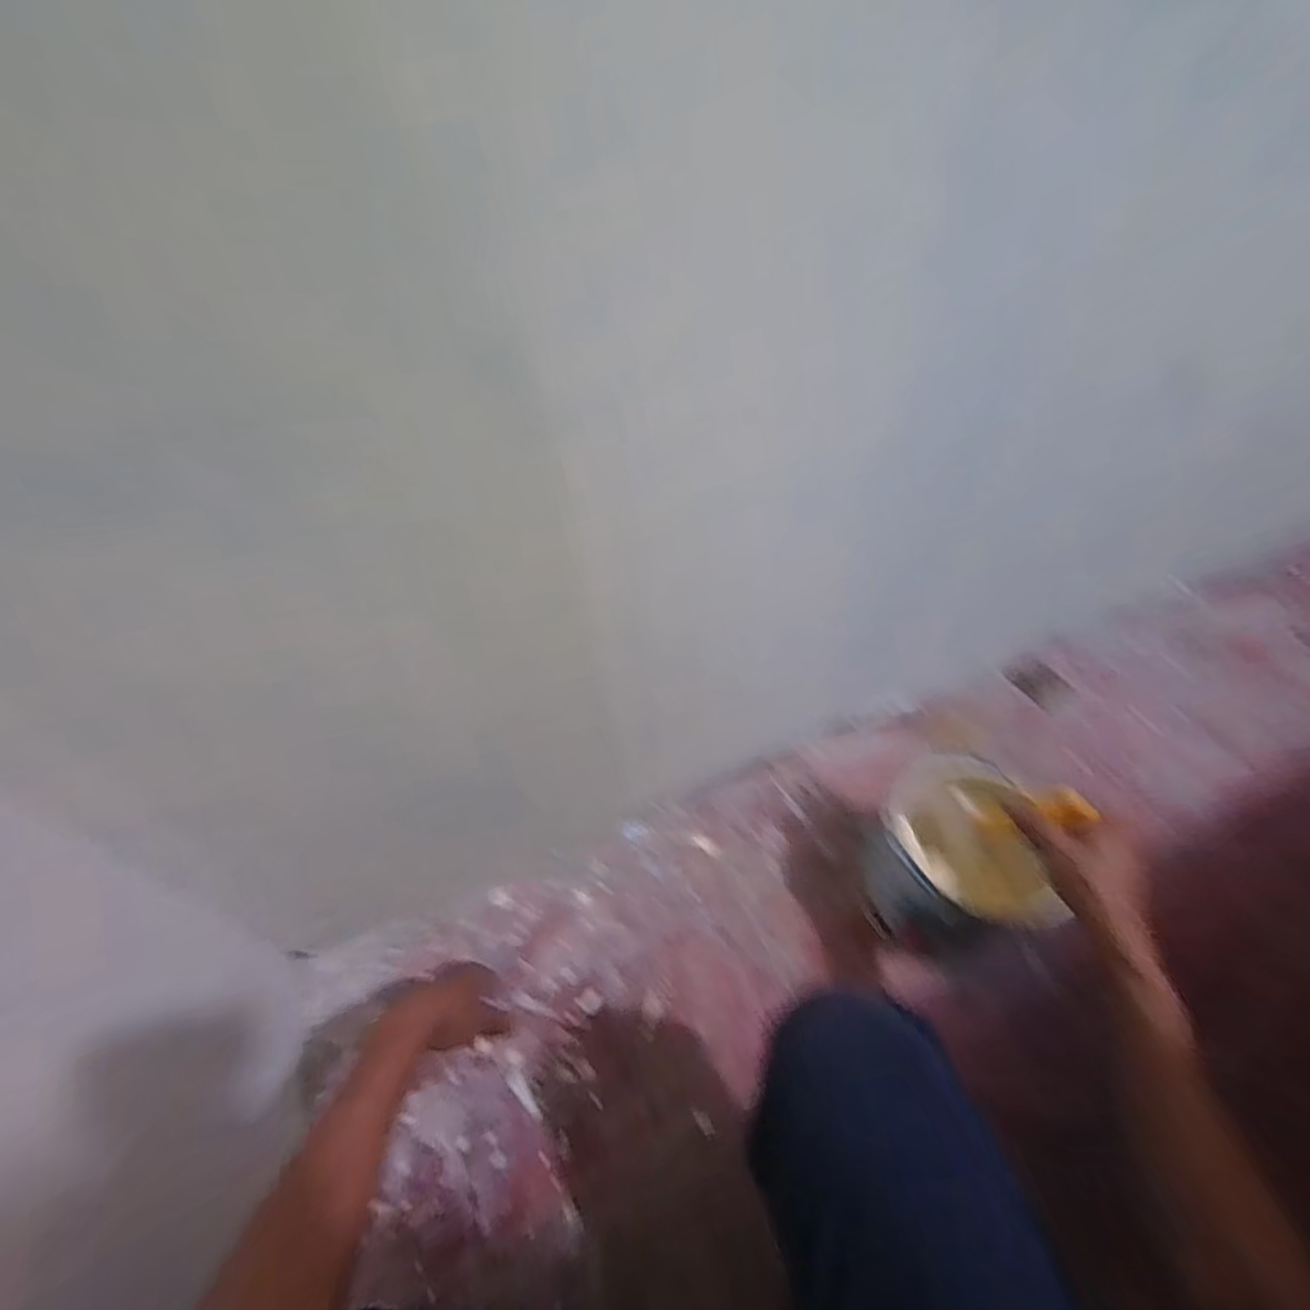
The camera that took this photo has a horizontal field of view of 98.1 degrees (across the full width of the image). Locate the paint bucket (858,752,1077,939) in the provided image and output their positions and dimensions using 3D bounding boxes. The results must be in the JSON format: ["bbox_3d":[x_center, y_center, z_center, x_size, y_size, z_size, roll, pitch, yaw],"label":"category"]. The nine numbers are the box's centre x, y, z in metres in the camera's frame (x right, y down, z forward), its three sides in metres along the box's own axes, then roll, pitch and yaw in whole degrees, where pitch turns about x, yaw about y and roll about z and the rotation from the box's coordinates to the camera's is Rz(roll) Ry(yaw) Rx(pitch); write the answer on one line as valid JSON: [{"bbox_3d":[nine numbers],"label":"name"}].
[{"bbox_3d":[0.346,0.229,0.672,0.157,0.210,0.182,23,54,24],"label":"paint bucket"}]

